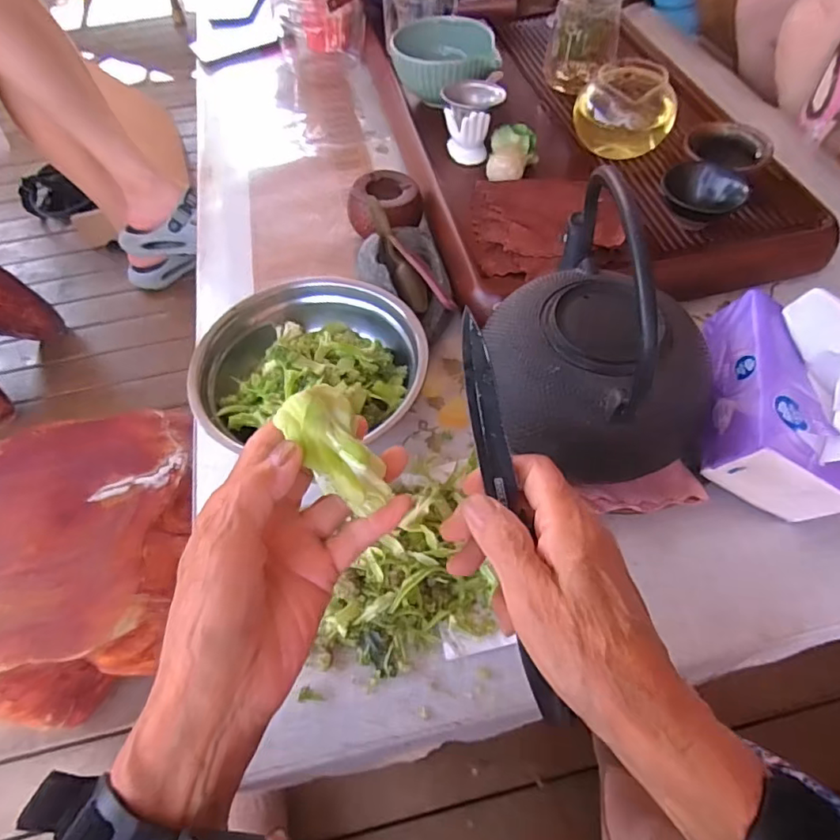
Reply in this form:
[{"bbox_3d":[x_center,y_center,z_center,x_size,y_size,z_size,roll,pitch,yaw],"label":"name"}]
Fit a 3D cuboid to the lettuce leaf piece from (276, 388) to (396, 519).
[{"bbox_3d":[-0.039,0.013,0.262,0.034,0.018,0.064,-33,85,-17],"label":"lettuce leaf piece"}]

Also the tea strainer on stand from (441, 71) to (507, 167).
[{"bbox_3d":[0.059,-0.340,0.611,0.063,0.066,0.078,8,58,9],"label":"tea strainer on stand"}]

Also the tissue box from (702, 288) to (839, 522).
[{"bbox_3d":[0.271,-0.020,0.409,0.094,0.116,0.157,9,58,9],"label":"tissue box"}]

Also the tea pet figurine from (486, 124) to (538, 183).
[{"bbox_3d":[0.097,-0.286,0.584,0.050,0.035,0.056,14,59,12],"label":"tea pet figurine"}]

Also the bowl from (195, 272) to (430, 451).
[{"bbox_3d":[-0.093,-0.049,0.486,0.191,0.066,0.164,0,57,3],"label":"bowl"}]

